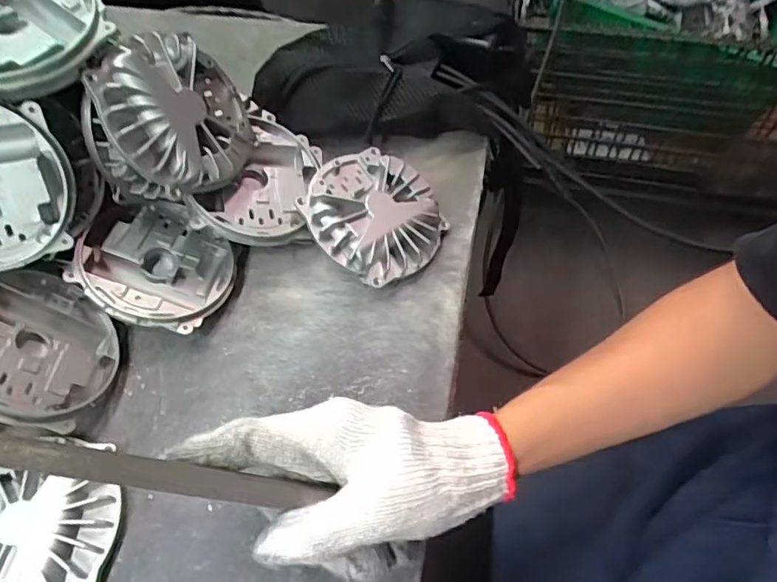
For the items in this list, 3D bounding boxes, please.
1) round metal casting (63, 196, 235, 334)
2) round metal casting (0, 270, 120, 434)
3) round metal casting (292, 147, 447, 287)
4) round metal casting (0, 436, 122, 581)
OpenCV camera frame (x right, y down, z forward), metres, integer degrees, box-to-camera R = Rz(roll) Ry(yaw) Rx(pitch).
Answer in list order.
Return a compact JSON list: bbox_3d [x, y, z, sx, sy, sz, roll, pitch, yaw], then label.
[{"bbox_3d":[-0.176,-0.025,0.424,0.117,0.038,0.117,16,51,-21],"label":"round metal casting"},{"bbox_3d":[-0.238,0.039,0.374,0.104,0.022,0.102,37,32,-28],"label":"round metal casting"},{"bbox_3d":[-0.011,-0.058,0.449,0.106,0.034,0.104,32,59,3],"label":"round metal casting"},{"bbox_3d":[-0.222,0.142,0.345,0.107,0.018,0.105,-1,58,2],"label":"round metal casting"}]

